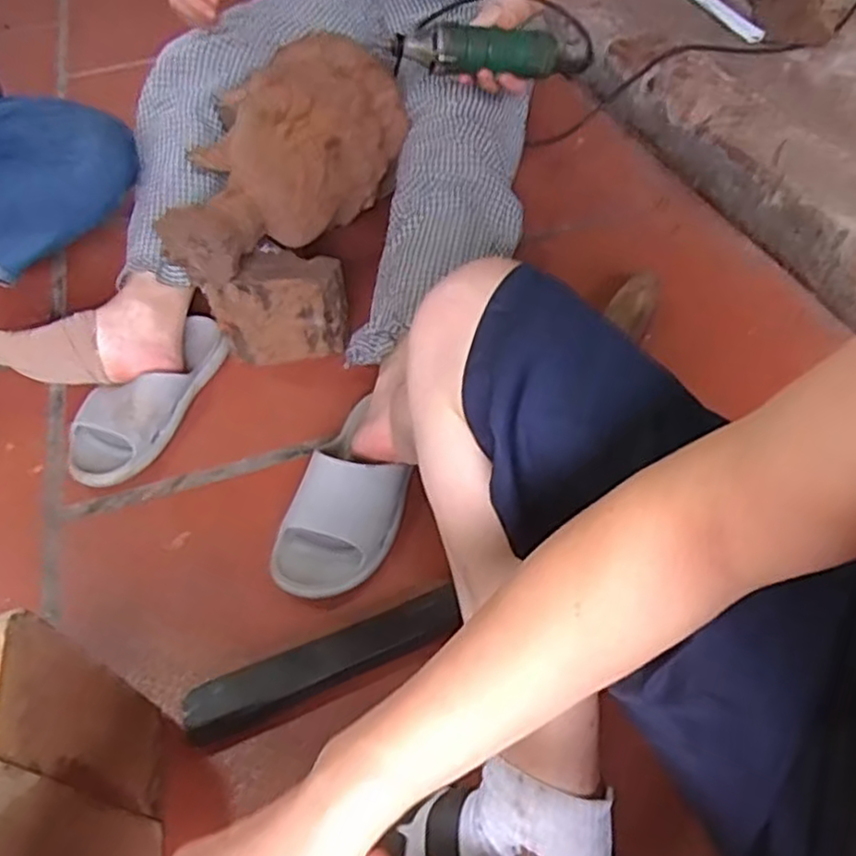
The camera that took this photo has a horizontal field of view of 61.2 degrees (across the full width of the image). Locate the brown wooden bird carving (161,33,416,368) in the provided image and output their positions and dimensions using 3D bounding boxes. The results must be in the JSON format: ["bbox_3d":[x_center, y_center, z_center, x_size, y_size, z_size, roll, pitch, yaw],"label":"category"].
[{"bbox_3d":[-0.161,-0.301,0.856,0.191,0.224,0.404,12,71,14],"label":"brown wooden bird carving"}]

